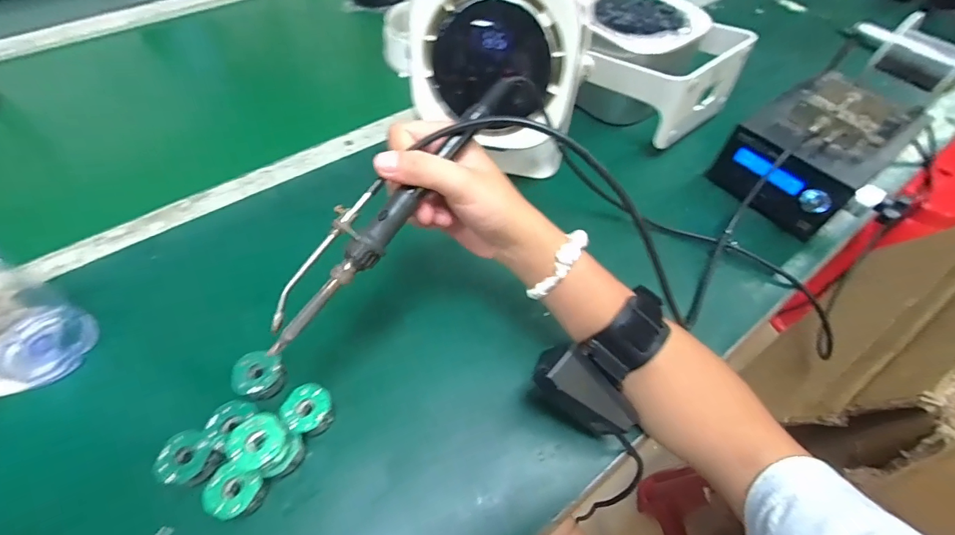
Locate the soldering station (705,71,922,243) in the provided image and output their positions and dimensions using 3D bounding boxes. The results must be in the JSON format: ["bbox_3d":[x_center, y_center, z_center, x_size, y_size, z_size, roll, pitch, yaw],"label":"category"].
[{"bbox_3d":[0.357,-0.128,0.460,0.182,0.096,0.122,-35,63,-23],"label":"soldering station"}]

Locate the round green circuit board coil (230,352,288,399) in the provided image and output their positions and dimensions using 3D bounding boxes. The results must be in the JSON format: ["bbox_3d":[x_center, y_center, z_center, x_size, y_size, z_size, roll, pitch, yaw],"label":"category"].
[{"bbox_3d":[-0.161,0.079,0.321,0.034,0.020,0.035,1,55,-1],"label":"round green circuit board coil"}]

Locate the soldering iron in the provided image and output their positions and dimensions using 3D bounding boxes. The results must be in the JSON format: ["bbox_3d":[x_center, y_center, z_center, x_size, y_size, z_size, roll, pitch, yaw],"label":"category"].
[{"bbox_3d":[-0.050,-0.041,0.255,0.030,0.018,0.210,37,79,22],"label":"soldering iron"}]

